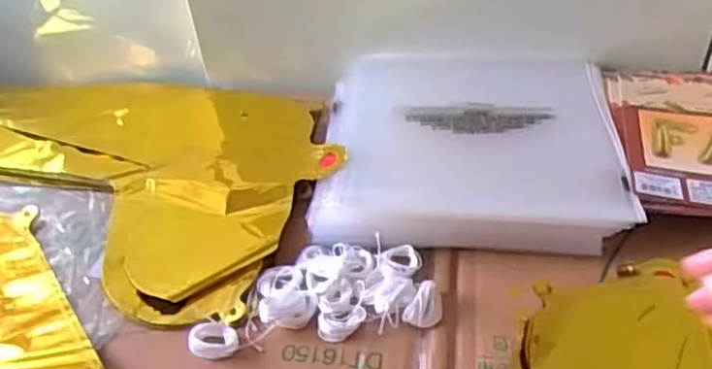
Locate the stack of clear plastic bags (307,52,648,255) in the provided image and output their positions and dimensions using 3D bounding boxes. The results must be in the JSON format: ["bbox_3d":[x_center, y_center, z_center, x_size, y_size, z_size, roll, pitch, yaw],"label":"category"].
[{"bbox_3d":[0.089,-0.040,0.561,0.223,0.030,0.229,0,43,6],"label":"stack of clear plastic bags"}]

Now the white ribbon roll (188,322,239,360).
[{"bbox_3d":[-0.090,0.099,0.444,0.030,0.012,0.022,-6,42,-1],"label":"white ribbon roll"}]

